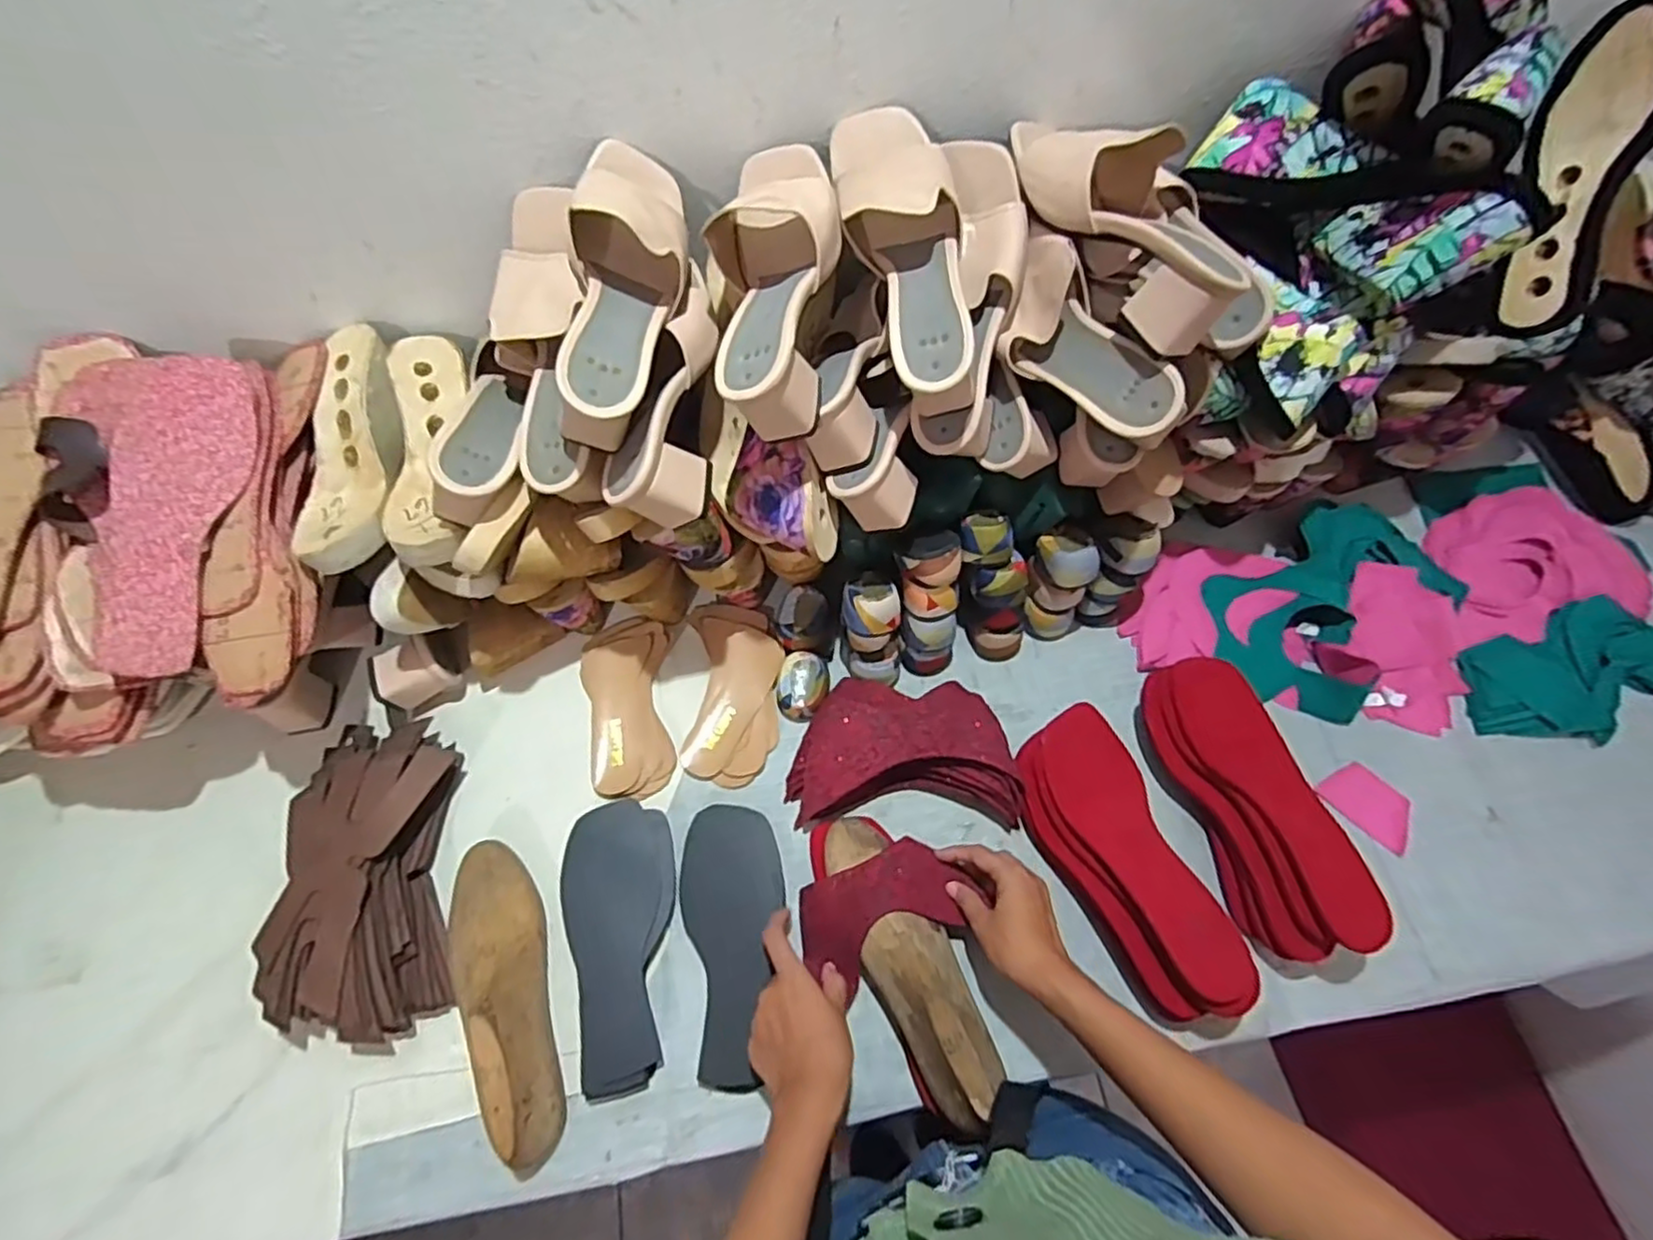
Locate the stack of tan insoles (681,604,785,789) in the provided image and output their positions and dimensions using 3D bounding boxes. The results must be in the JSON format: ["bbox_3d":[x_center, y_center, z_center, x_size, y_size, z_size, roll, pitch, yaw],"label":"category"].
[{"bbox_3d":[-0.093,0.070,0.706,0.090,0.014,0.187,-2,64,1],"label":"stack of tan insoles"}]

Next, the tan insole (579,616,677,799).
[{"bbox_3d":[-0.194,0.083,0.691,0.081,0.013,0.175,-11,64,-3],"label":"tan insole"}]

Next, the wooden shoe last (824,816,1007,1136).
[{"bbox_3d":[0.063,0.259,0.548,0.066,0.071,0.232,-24,51,-9],"label":"wooden shoe last"}]

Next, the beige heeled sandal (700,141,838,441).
[{"bbox_3d":[-0.035,-0.246,0.523,0.097,0.095,0.227,-7,64,-1],"label":"beige heeled sandal"}]

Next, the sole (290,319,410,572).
[{"bbox_3d":[-0.409,-0.144,0.603,0.088,0.048,0.230,-3,64,1],"label":"sole"}]

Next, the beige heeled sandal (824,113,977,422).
[{"bbox_3d":[0.062,-0.278,0.535,0.084,0.095,0.235,-13,81,-4],"label":"beige heeled sandal"}]

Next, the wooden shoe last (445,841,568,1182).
[{"bbox_3d":[-0.258,0.297,0.558,0.070,0.073,0.238,-25,66,-10],"label":"wooden shoe last"}]

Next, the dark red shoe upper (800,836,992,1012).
[{"bbox_3d":[0.044,0.238,0.584,0.142,0.041,0.079,-26,67,-1],"label":"dark red shoe upper"}]

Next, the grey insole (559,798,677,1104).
[{"bbox_3d":[-0.172,0.268,0.595,0.089,0.016,0.220,-11,64,-3],"label":"grey insole"}]

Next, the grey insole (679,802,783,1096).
[{"bbox_3d":[-0.080,0.270,0.602,0.086,0.011,0.216,-7,64,-1],"label":"grey insole"}]

